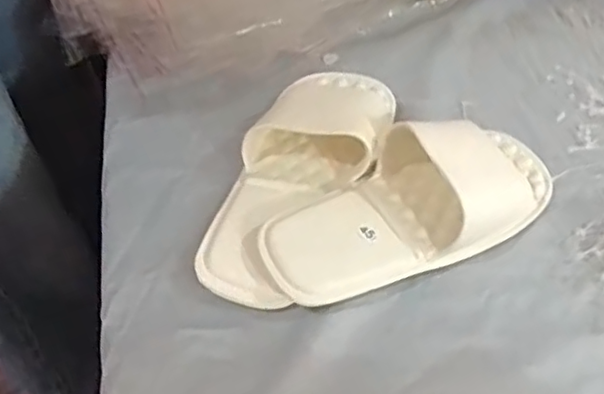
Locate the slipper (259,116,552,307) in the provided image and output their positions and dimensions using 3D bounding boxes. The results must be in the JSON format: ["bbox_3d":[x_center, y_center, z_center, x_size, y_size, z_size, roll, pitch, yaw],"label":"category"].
[{"bbox_3d":[0.080,0.001,0.448,0.226,0.047,0.094,-20,51,-15],"label":"slipper"}]

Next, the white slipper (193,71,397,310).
[{"bbox_3d":[0.001,-0.030,0.481,0.102,0.048,0.243,17,52,16],"label":"white slipper"}]

